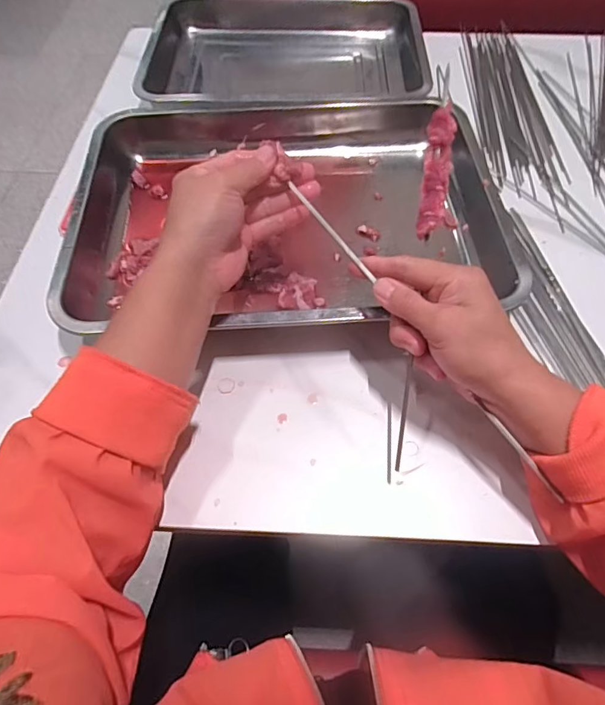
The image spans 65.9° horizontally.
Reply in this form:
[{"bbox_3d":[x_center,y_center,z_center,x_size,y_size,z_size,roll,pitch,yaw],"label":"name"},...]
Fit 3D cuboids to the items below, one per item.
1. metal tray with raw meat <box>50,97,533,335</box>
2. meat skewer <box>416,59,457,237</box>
[{"bbox_3d":[-0.015,-0.143,0.458,0.388,0.049,0.307,-4,59,-2],"label":"metal tray with raw meat"},{"bbox_3d":[0.099,-0.143,0.334,0.022,0.016,0.122,4,88,3],"label":"meat skewer"}]

